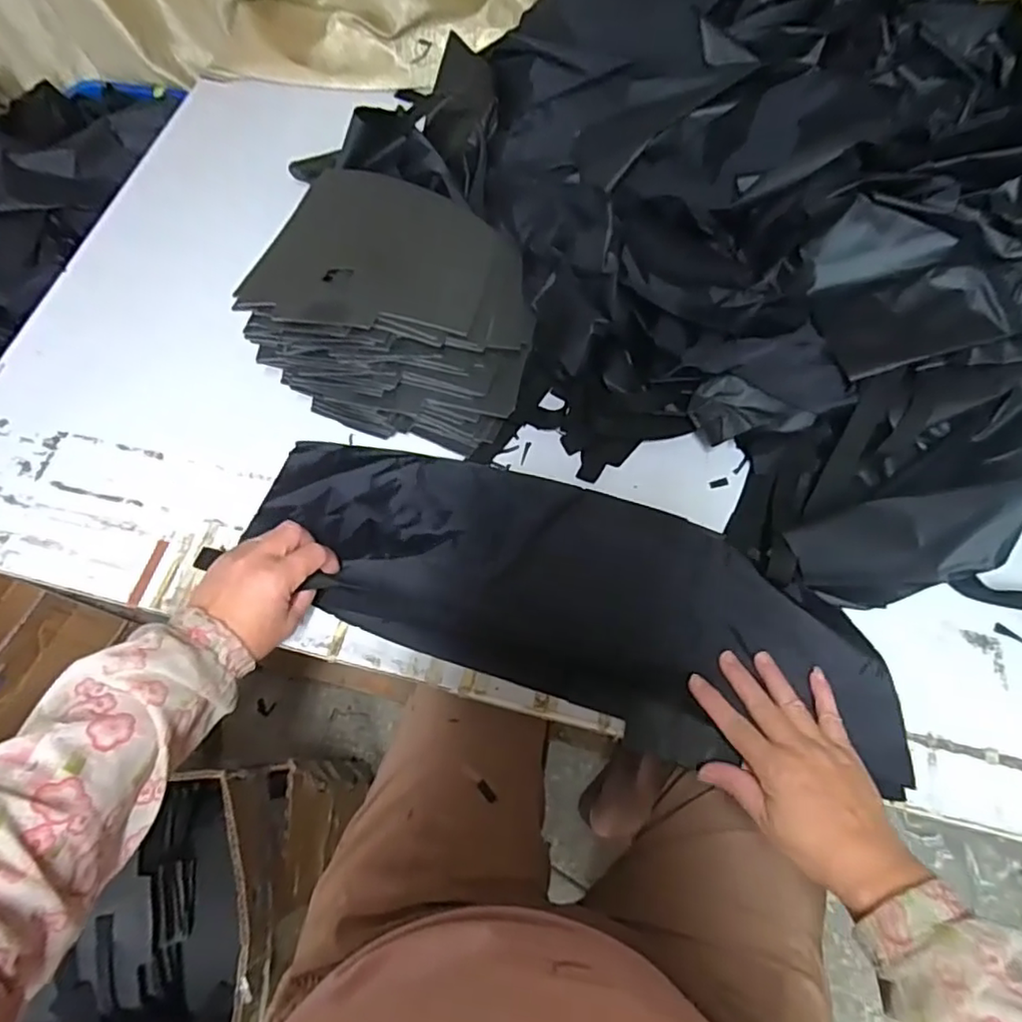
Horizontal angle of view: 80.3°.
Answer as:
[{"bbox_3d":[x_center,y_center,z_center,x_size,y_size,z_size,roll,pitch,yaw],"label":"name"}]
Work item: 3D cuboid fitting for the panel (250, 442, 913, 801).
[{"bbox_3d":[0.043,0.066,0.515,0.557,0.038,0.179,19,68,11],"label":"panel"}]

